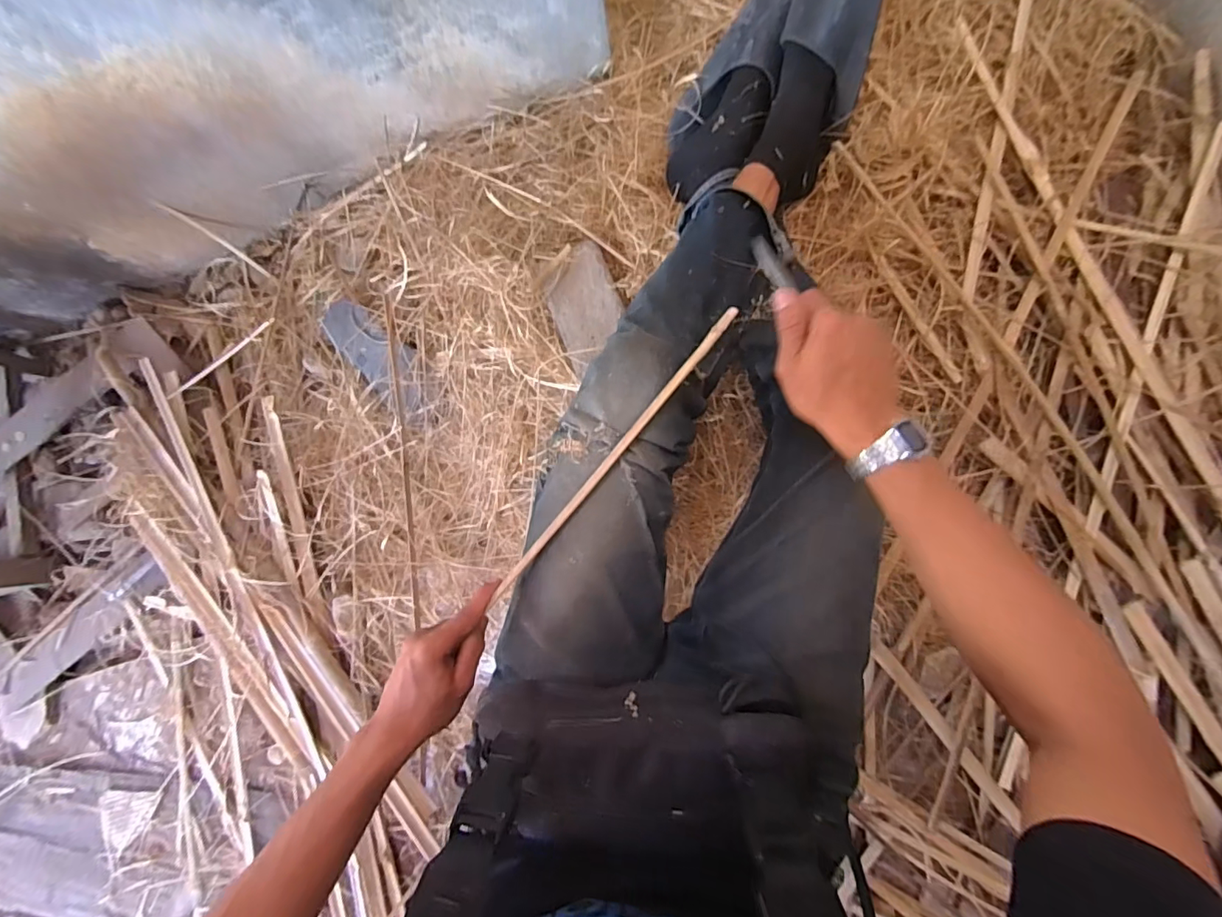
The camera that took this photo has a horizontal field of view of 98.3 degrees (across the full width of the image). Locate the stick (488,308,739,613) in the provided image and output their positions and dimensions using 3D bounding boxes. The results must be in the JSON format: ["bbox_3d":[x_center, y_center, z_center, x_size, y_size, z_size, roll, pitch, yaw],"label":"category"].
[{"bbox_3d":[0.003,-0.005,0.506,0.012,0.011,0.345,41,95,7],"label":"stick"}]

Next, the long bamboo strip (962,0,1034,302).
[{"bbox_3d":[0.564,-0.574,0.726,0.024,0.011,0.722,12,88,7],"label":"long bamboo strip"}]

